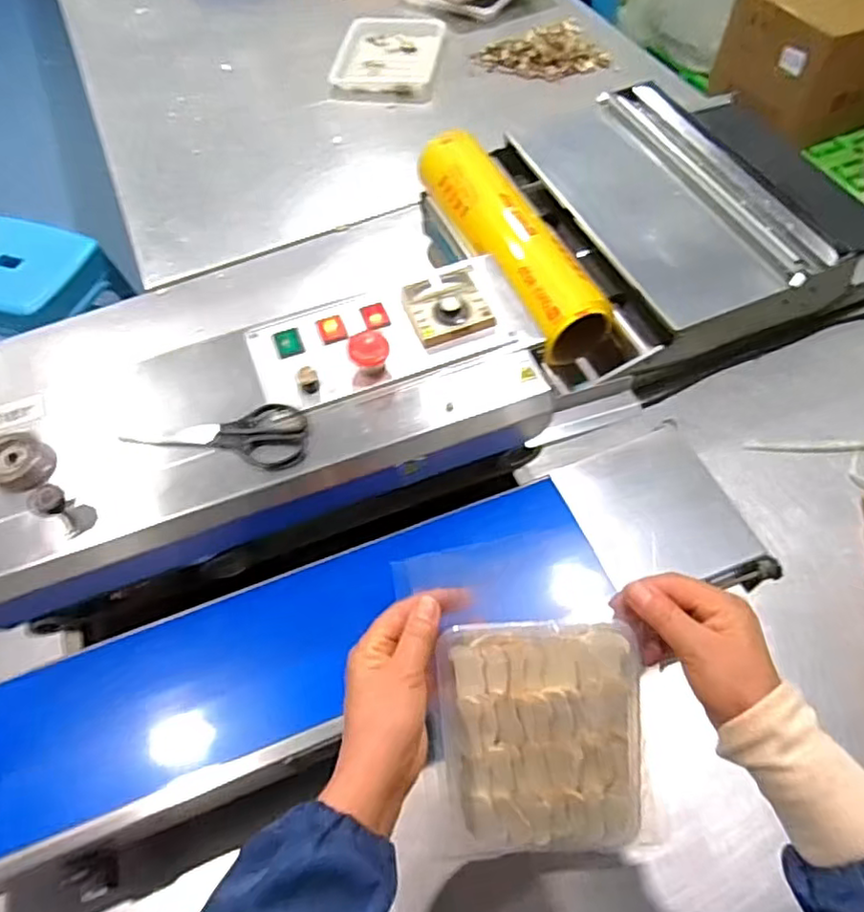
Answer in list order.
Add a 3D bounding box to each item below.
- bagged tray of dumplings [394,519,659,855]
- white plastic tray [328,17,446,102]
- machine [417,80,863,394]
[{"bbox_3d":[0.069,0.173,0.440,0.153,0.026,0.241,-6,98,9],"label":"bagged tray of dumplings"},{"bbox_3d":[-0.089,-0.838,1.319,0.213,0.031,0.266,7,60,6],"label":"white plastic tray"},{"bbox_3d":[0.330,-0.349,0.929,0.572,0.125,0.462,-21,61,-11],"label":"machine"}]

